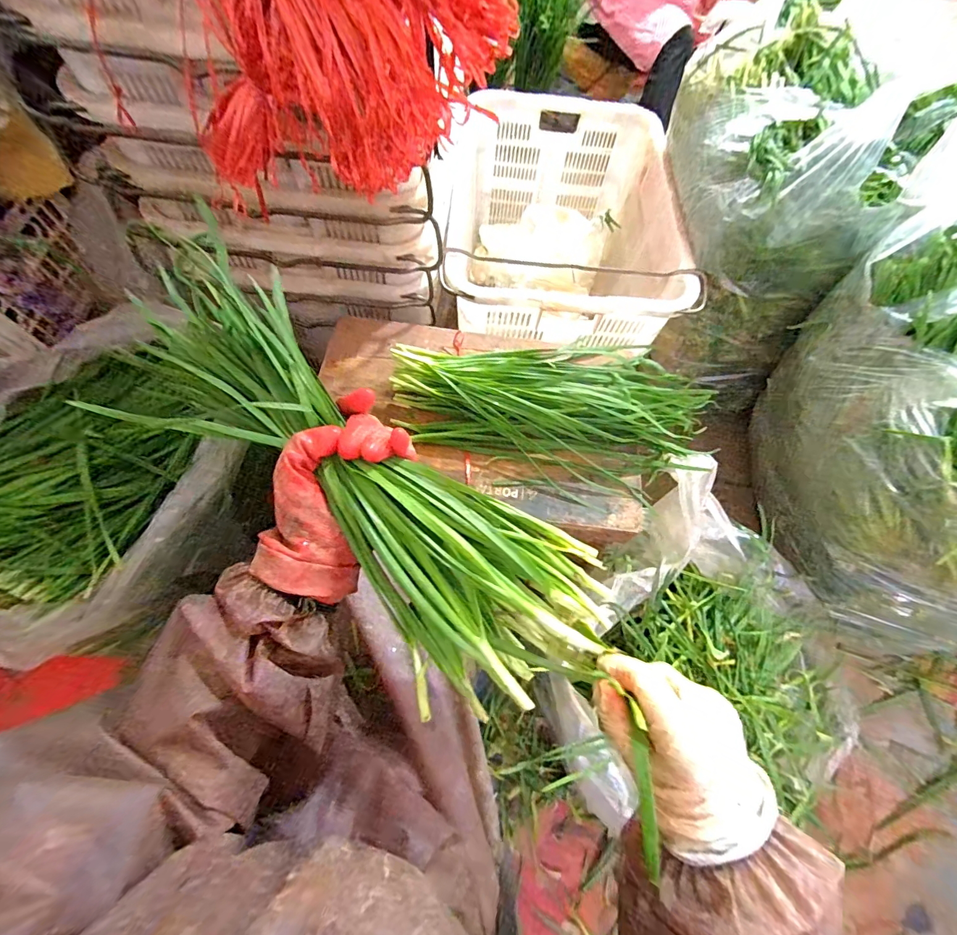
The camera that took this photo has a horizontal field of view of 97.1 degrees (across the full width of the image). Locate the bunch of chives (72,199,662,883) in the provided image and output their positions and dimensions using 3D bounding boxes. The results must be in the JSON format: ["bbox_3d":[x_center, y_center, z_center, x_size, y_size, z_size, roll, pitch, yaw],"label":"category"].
[{"bbox_3d":[-0.068,0.025,0.294,0.438,0.052,0.123,40,69,7],"label":"bunch of chives"}]

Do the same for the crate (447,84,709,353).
[{"bbox_3d":[0.177,-0.536,1.008,0.490,0.276,0.741,3,65,-2],"label":"crate"}]

